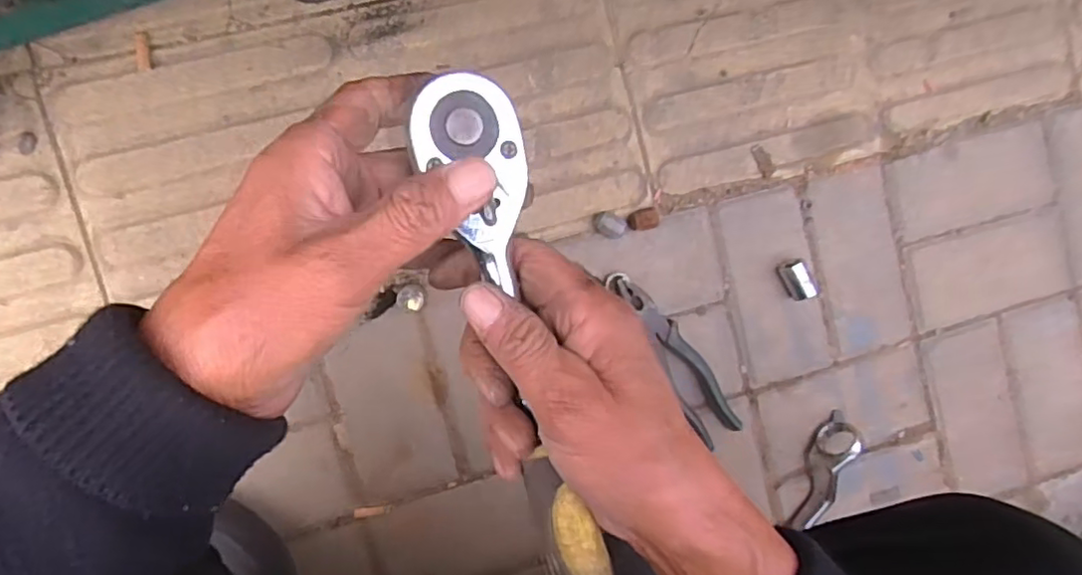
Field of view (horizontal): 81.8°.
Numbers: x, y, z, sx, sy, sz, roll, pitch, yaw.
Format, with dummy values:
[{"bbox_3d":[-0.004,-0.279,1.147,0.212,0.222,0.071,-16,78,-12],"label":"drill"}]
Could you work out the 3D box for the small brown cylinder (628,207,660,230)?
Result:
[{"bbox_3d":[0.098,-0.066,0.601,0.032,0.016,0.020,-10,94,-9],"label":"small brown cylinder"}]

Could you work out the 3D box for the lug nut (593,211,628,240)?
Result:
[{"bbox_3d":[0.065,-0.060,0.592,0.030,0.016,0.023,31,87,-9],"label":"lug nut"}]

